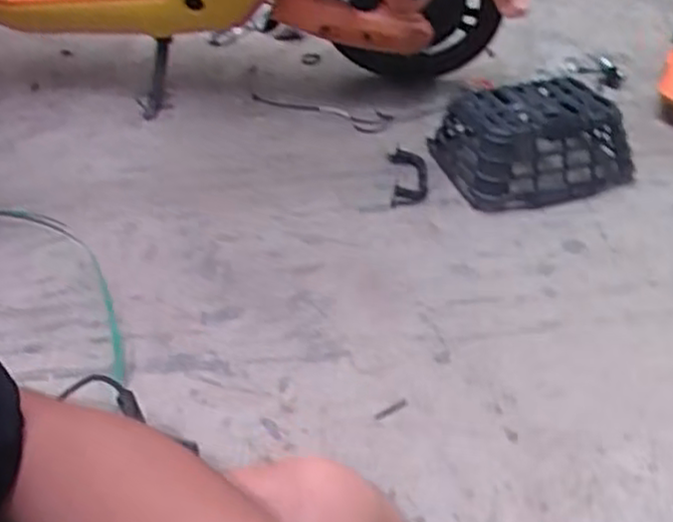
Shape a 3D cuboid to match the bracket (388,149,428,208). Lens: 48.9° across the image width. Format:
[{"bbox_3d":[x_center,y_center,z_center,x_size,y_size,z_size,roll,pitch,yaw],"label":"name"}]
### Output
[{"bbox_3d":[0.125,-0.149,1.289,0.066,0.034,0.146,-3,41,3],"label":"bracket"}]

